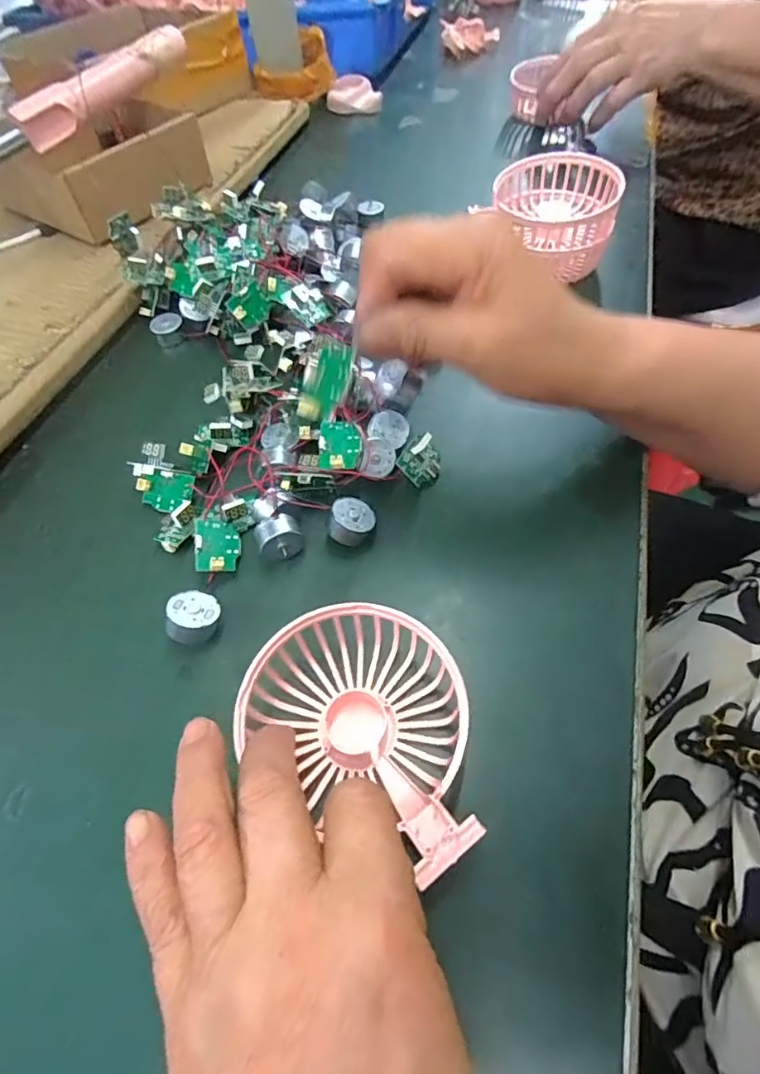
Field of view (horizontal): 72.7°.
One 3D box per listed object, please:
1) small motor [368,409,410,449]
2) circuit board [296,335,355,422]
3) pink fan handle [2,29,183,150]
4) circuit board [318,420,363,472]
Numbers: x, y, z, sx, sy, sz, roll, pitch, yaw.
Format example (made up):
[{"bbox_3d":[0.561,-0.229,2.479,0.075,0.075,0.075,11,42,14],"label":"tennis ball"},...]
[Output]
[{"bbox_3d":[0.006,-0.066,0.312,0.024,0.010,0.021,18,86,2],"label":"small motor"},{"bbox_3d":[-0.022,-0.065,0.211,0.023,0.004,0.034,18,92,30],"label":"circuit board"},{"bbox_3d":[-0.233,-0.384,0.442,0.038,0.043,0.167,37,66,26],"label":"pink fan handle"},{"bbox_3d":[-0.022,-0.051,0.284,0.023,0.008,0.028,1,79,-5],"label":"circuit board"}]

